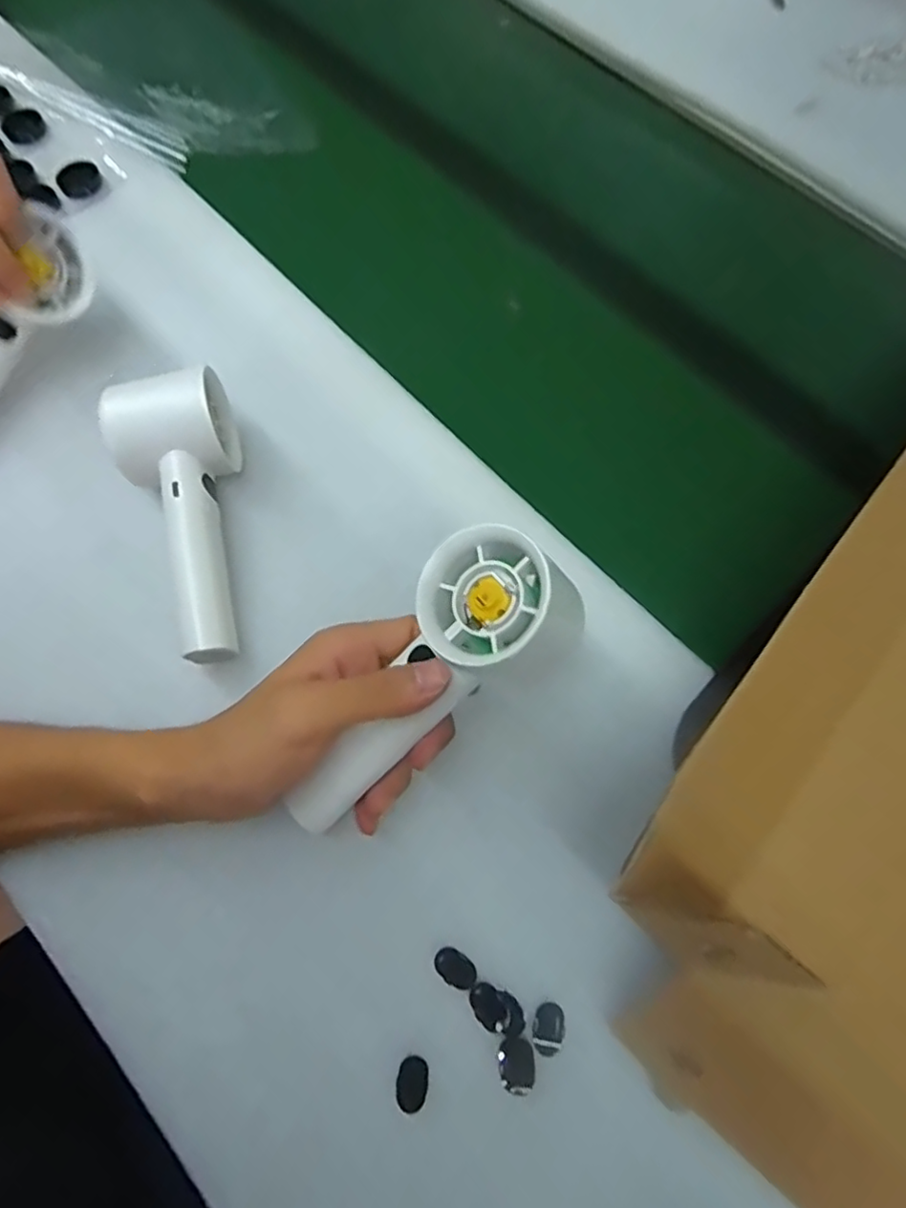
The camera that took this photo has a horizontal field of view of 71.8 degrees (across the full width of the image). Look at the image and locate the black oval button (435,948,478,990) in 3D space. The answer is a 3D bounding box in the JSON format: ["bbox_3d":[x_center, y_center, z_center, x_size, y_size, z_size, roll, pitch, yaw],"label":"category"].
[{"bbox_3d":[0.001,0.162,0.278,0.019,0.004,0.013,43,74,13],"label":"black oval button"}]

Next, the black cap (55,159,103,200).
[{"bbox_3d":[-0.267,-0.304,0.447,0.028,0.007,0.032,-39,75,-14],"label":"black cap"}]

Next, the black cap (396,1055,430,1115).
[{"bbox_3d":[-0.017,0.202,0.262,0.013,0.004,0.020,7,70,1],"label":"black cap"}]

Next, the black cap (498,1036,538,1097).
[{"bbox_3d":[0.027,0.195,0.264,0.016,0.005,0.020,-10,70,-5],"label":"black cap"}]

